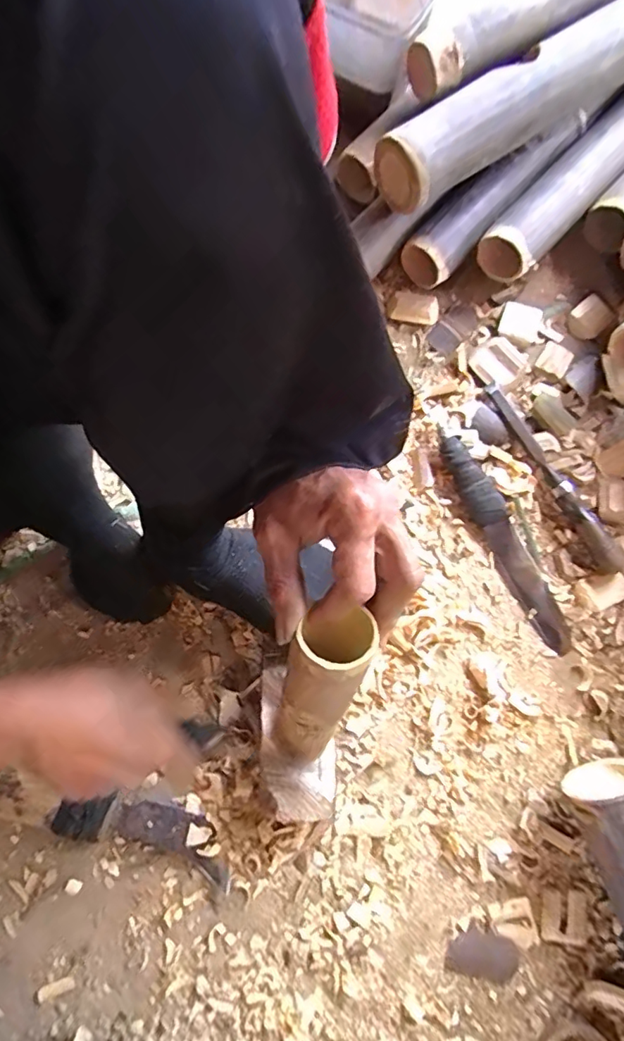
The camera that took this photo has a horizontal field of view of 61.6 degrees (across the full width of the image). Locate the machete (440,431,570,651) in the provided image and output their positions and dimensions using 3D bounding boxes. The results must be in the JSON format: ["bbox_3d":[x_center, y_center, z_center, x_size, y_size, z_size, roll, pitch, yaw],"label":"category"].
[{"bbox_3d":[0.212,0.023,0.568,0.036,0.021,0.255,-27,80,-6],"label":"machete"}]

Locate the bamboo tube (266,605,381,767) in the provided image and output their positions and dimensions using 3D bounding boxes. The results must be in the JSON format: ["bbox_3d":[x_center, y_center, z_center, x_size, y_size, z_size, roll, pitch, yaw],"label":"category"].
[{"bbox_3d":[-0.003,0.135,0.393,0.052,0.254,0.040,19,50,3],"label":"bamboo tube"}]

